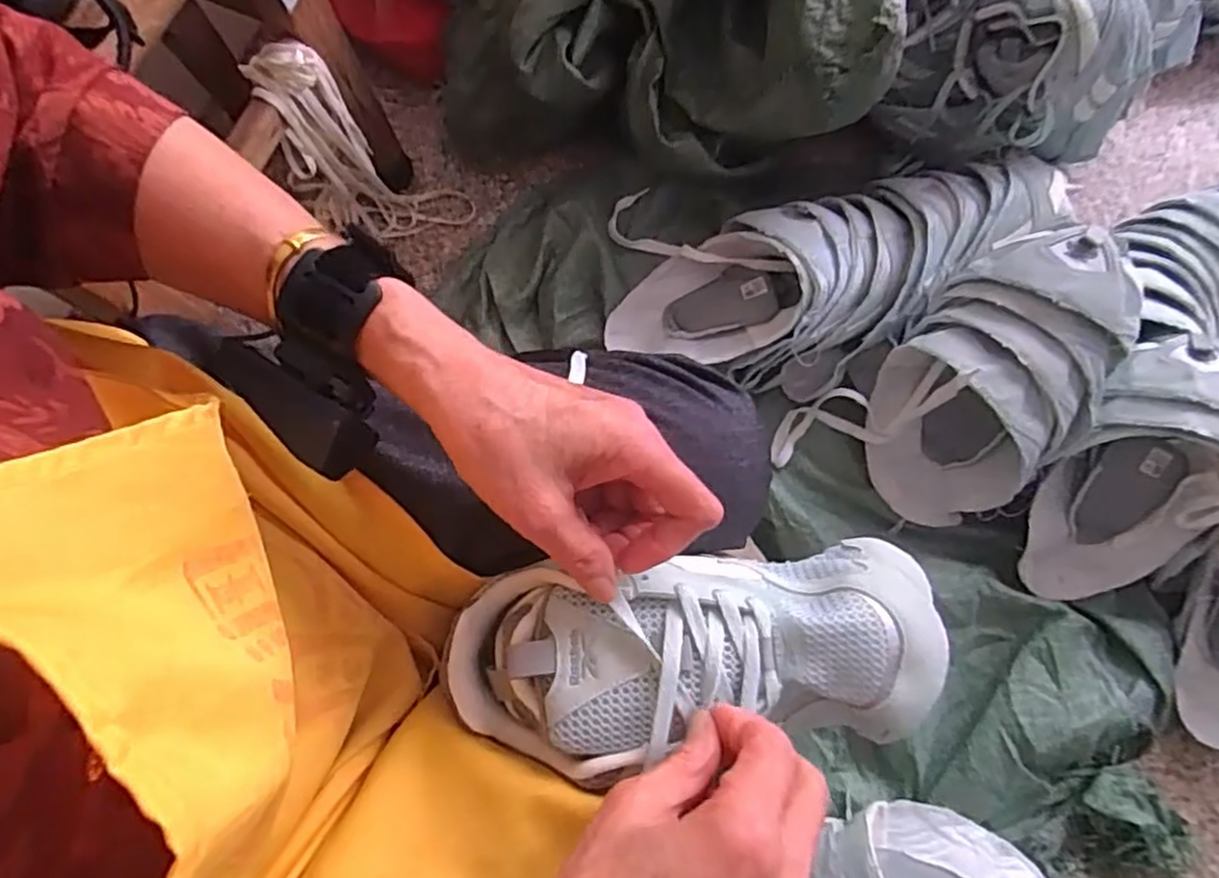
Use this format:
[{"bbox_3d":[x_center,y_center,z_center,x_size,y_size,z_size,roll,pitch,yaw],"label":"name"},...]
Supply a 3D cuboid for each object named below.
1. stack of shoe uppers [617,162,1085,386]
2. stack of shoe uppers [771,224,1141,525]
[{"bbox_3d":[0.236,-0.191,0.745,0.460,0.133,0.228,-10,78,14],"label":"stack of shoe uppers"},{"bbox_3d":[0.345,-0.036,0.688,0.255,0.218,0.193,-35,80,-6],"label":"stack of shoe uppers"}]

